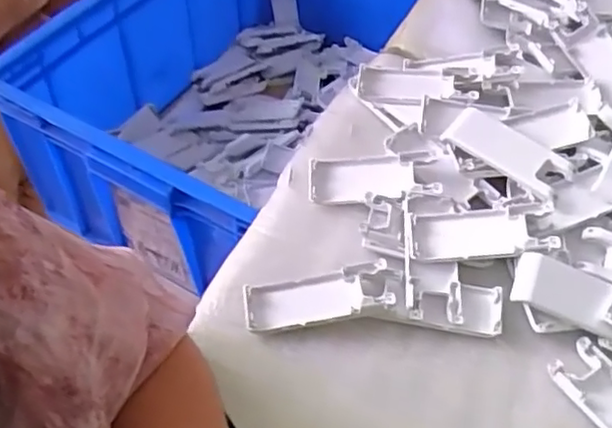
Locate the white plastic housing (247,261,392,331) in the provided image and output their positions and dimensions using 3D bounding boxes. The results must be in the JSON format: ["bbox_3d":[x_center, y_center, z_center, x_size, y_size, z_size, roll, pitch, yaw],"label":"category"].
[{"bbox_3d":[0.008,0.059,0.471,0.102,0.019,0.038,-8,55,-5],"label":"white plastic housing"}]

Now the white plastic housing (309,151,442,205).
[{"bbox_3d":[0.053,-0.028,0.530,0.100,0.027,0.042,1,54,2],"label":"white plastic housing"}]

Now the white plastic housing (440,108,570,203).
[{"bbox_3d":[0.159,-0.047,0.519,0.097,0.018,0.039,34,62,22],"label":"white plastic housing"}]

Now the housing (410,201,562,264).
[{"bbox_3d":[0.130,0.015,0.486,0.101,0.022,0.039,-7,53,13],"label":"housing"}]

